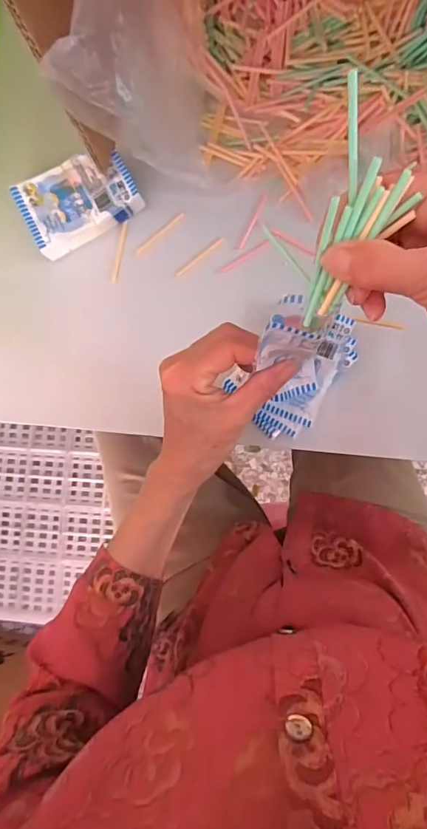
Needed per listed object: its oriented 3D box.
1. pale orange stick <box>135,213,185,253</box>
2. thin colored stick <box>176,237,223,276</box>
[{"bbox_3d":[-0.050,-0.170,0.417,0.055,0.004,0.006,-36,85,2],"label":"pale orange stick"},{"bbox_3d":[-0.014,-0.150,0.424,0.055,0.004,0.005,-38,85,2],"label":"thin colored stick"}]

